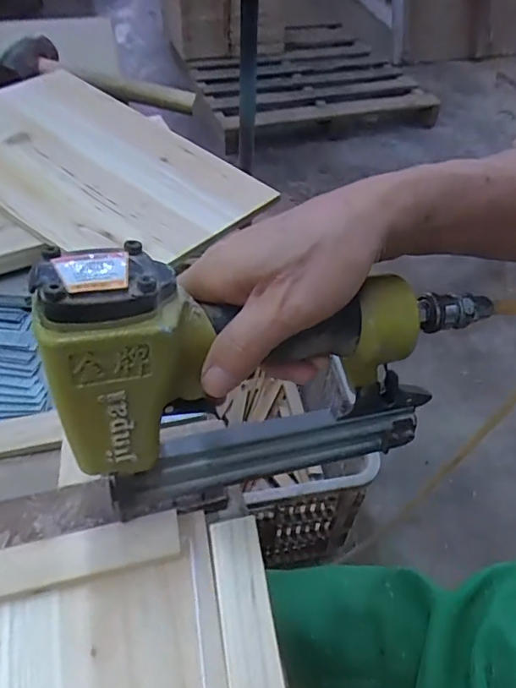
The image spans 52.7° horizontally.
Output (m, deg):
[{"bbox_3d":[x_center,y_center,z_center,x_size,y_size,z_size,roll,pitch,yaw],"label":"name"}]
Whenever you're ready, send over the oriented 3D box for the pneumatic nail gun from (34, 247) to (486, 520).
[{"bbox_3d":[0.018,0.015,0.292,0.227,0.174,0.060,-12,52,-10],"label":"pneumatic nail gun"}]

